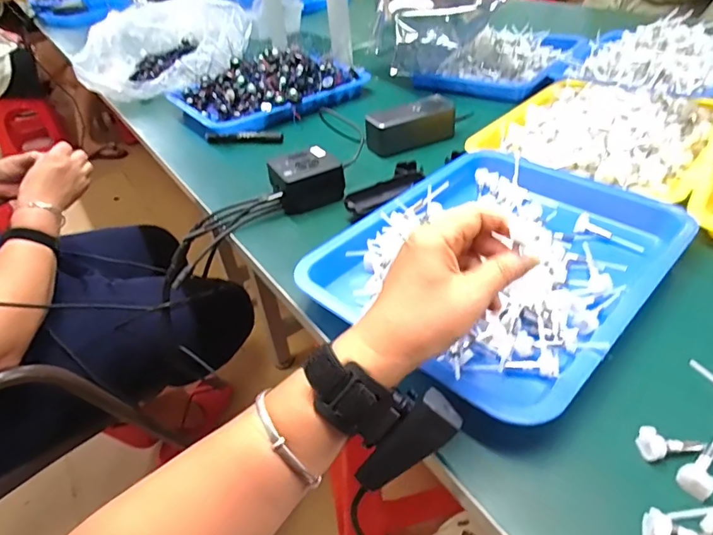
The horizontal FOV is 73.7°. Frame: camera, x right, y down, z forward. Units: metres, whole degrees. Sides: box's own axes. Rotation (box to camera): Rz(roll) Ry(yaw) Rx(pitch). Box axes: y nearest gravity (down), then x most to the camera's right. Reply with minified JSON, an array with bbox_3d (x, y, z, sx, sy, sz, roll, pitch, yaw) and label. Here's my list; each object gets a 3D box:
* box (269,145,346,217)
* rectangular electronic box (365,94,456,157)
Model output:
[{"bbox_3d":[-0.062,-0.111,0.597,0.085,0.050,0.064,-17,40,-12],"label":"box"},{"bbox_3d":[0.080,-0.205,0.696,0.133,0.050,0.045,-18,40,-14],"label":"rectangular electronic box"}]

